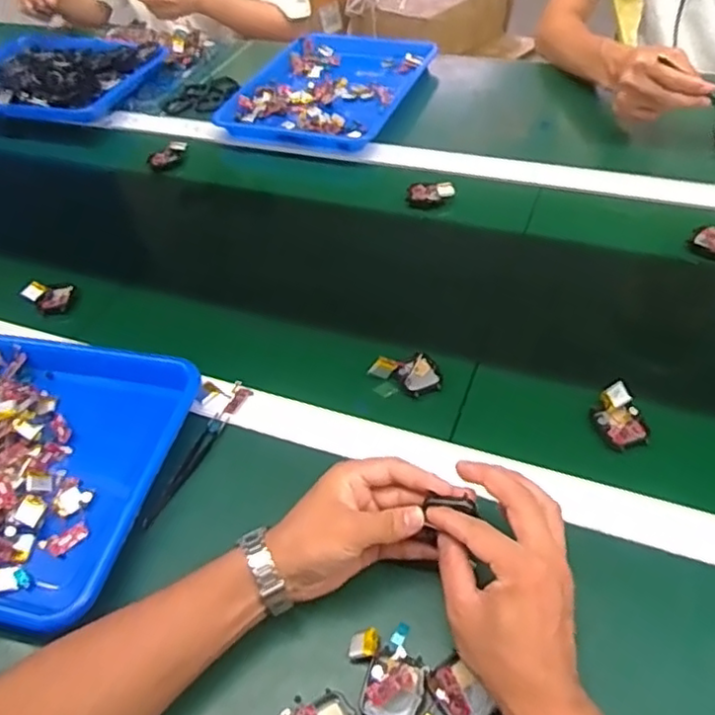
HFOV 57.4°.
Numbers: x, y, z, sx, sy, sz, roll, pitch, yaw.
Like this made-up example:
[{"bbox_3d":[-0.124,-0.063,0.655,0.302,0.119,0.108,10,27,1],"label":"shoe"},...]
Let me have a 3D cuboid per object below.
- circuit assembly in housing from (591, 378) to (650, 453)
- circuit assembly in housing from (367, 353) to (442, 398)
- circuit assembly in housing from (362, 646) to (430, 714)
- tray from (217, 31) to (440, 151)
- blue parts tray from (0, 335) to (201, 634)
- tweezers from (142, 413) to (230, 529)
[{"bbox_3d":[0.220,0.049,0.549,0.036,0.025,0.051,-12,48,-4],"label":"circuit assembly in housing"},{"bbox_3d":[0.049,0.012,0.610,0.063,0.018,0.042,22,54,24],"label":"circuit assembly in housing"},{"bbox_3d":[0.025,0.217,0.427,0.037,0.011,0.044,12,51,17],"label":"circuit assembly in housing"},{"bbox_3d":[-0.035,-0.418,1.003,0.255,0.032,0.329,12,51,17],"label":"tray"},{"bbox_3d":[-0.327,0.081,0.568,0.332,0.042,0.257,6,49,12],"label":"blue parts tray"},{"bbox_3d":[-0.145,0.096,0.565,0.015,0.009,0.118,13,51,18],"label":"tweezers"}]

